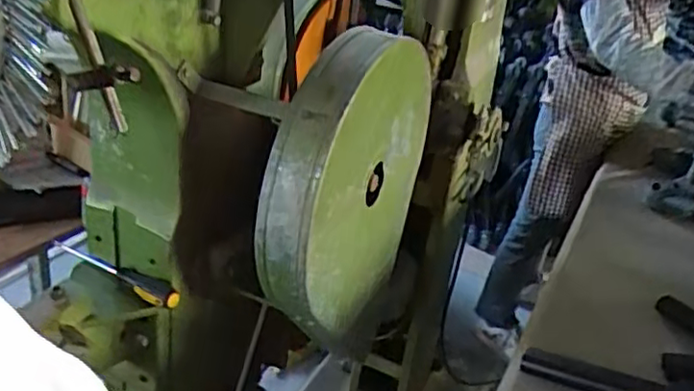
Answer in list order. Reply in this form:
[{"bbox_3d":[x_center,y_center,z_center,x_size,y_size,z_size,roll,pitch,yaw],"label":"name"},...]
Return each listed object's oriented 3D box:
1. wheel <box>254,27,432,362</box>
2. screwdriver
[{"bbox_3d":[0.003,-0.011,0.955,0.085,0.438,0.399,19,31,19],"label":"wheel"},{"bbox_3d":[-0.330,0.107,0.932,0.217,0.023,0.025,21,32,22],"label":"screwdriver"}]

